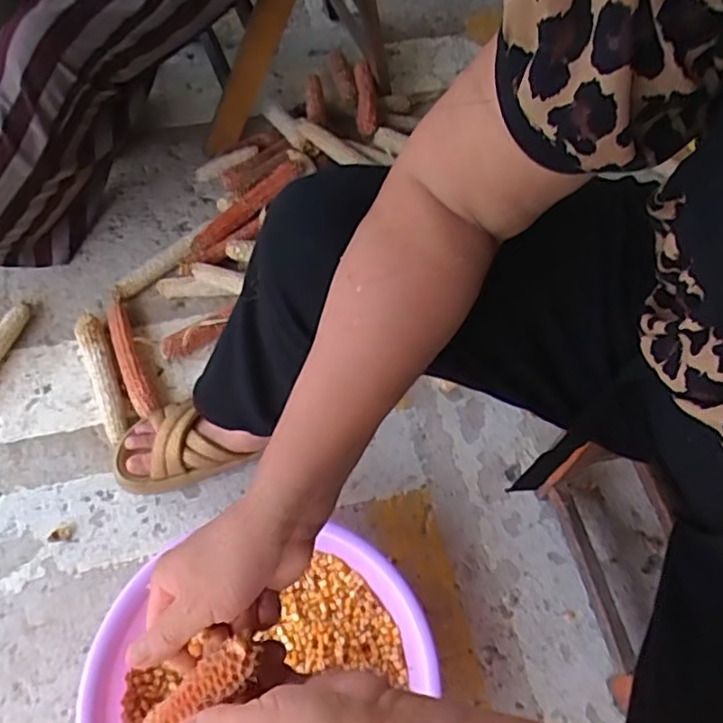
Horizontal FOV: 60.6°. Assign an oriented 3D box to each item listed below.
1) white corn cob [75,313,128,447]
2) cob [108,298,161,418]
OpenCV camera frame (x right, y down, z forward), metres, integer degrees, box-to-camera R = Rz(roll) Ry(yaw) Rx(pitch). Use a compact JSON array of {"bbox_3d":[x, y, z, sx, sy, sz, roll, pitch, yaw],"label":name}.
[{"bbox_3d":[-0.349,0.022,0.834,0.040,0.042,0.186,-18,64,-12],"label":"white corn cob"},{"bbox_3d":[-0.320,-0.008,0.848,0.033,0.030,0.197,-23,66,-14],"label":"cob"}]

